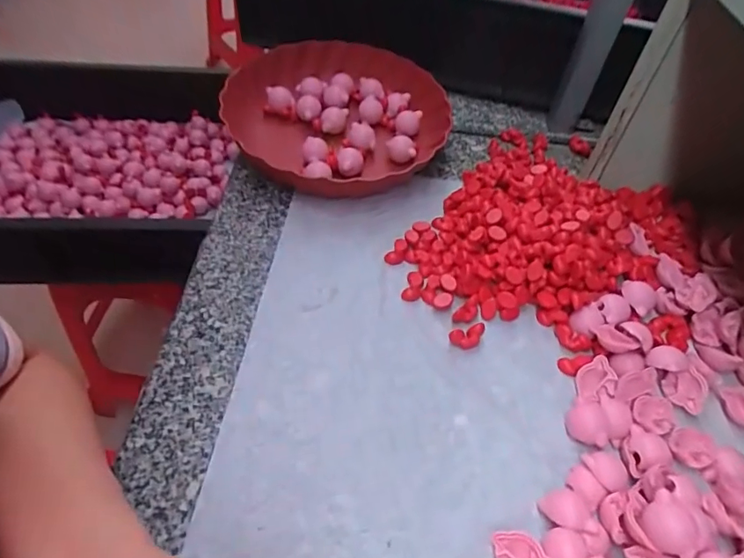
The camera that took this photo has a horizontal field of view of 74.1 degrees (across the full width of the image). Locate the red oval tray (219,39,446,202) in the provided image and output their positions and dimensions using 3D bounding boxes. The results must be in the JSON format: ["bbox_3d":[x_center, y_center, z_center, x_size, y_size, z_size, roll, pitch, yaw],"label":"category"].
[{"bbox_3d":[-0.038,-0.184,0.554,0.243,0.060,0.250,4,51,-2],"label":"red oval tray"}]

